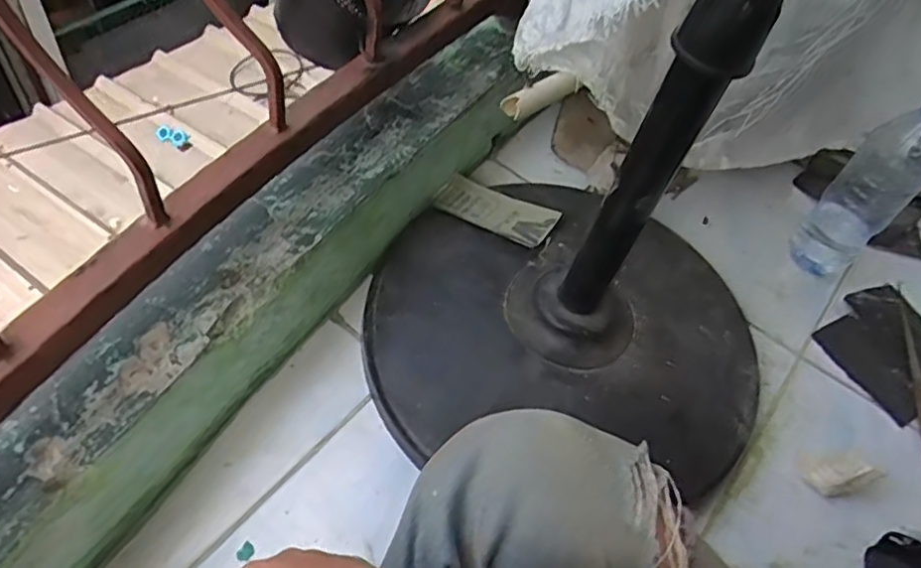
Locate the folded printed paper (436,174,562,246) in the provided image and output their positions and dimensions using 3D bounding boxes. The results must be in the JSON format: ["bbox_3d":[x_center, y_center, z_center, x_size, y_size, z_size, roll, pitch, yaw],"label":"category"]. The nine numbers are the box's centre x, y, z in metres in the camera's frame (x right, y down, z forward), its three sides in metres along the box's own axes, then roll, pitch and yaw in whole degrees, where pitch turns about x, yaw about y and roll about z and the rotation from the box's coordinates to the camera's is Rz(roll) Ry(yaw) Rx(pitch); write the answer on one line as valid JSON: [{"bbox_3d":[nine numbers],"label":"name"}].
[{"bbox_3d":[0.039,-0.083,0.694,0.130,0.008,0.069,24,47,23],"label":"folded printed paper"}]

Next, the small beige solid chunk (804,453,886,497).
[{"bbox_3d":[0.345,0.171,0.582,0.044,0.038,0.034,-17,60,-21],"label":"small beige solid chunk"}]

